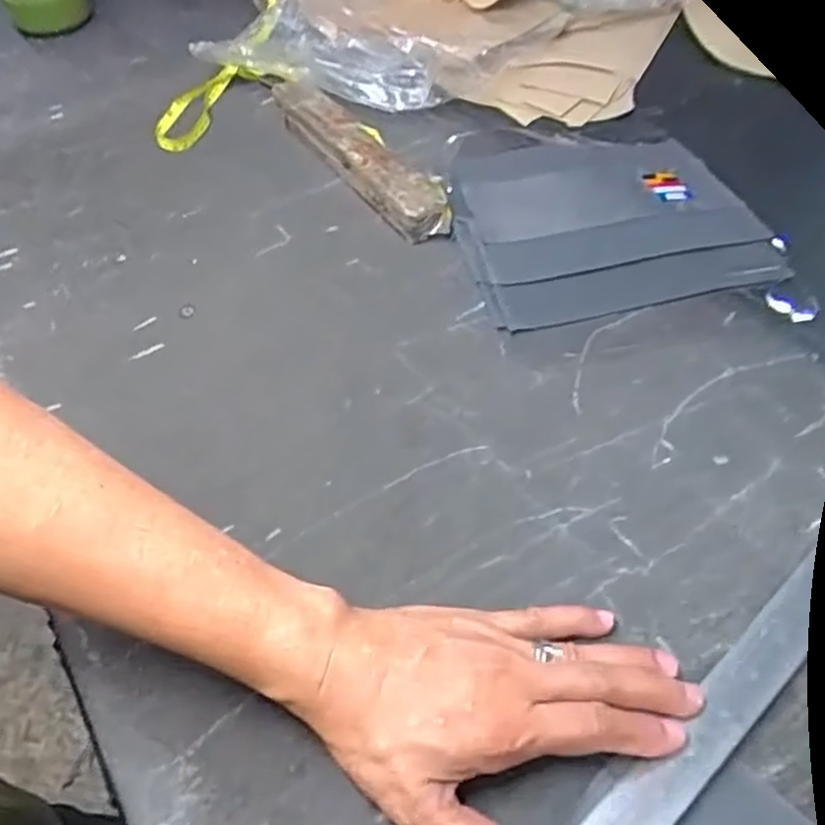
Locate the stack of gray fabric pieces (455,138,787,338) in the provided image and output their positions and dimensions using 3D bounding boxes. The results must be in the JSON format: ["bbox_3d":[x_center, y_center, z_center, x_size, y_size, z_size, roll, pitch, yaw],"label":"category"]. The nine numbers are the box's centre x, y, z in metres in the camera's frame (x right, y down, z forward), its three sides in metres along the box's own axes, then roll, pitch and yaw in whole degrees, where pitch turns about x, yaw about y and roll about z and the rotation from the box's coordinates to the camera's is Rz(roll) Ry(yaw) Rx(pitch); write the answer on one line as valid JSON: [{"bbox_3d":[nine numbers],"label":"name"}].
[{"bbox_3d":[0.148,-0.164,0.595,0.230,0.017,0.221,-12,50,-6],"label":"stack of gray fabric pieces"}]

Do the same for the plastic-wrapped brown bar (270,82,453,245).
[{"bbox_3d":[-0.058,-0.237,0.665,0.044,0.034,0.270,-29,54,-19],"label":"plastic-wrapped brown bar"}]

